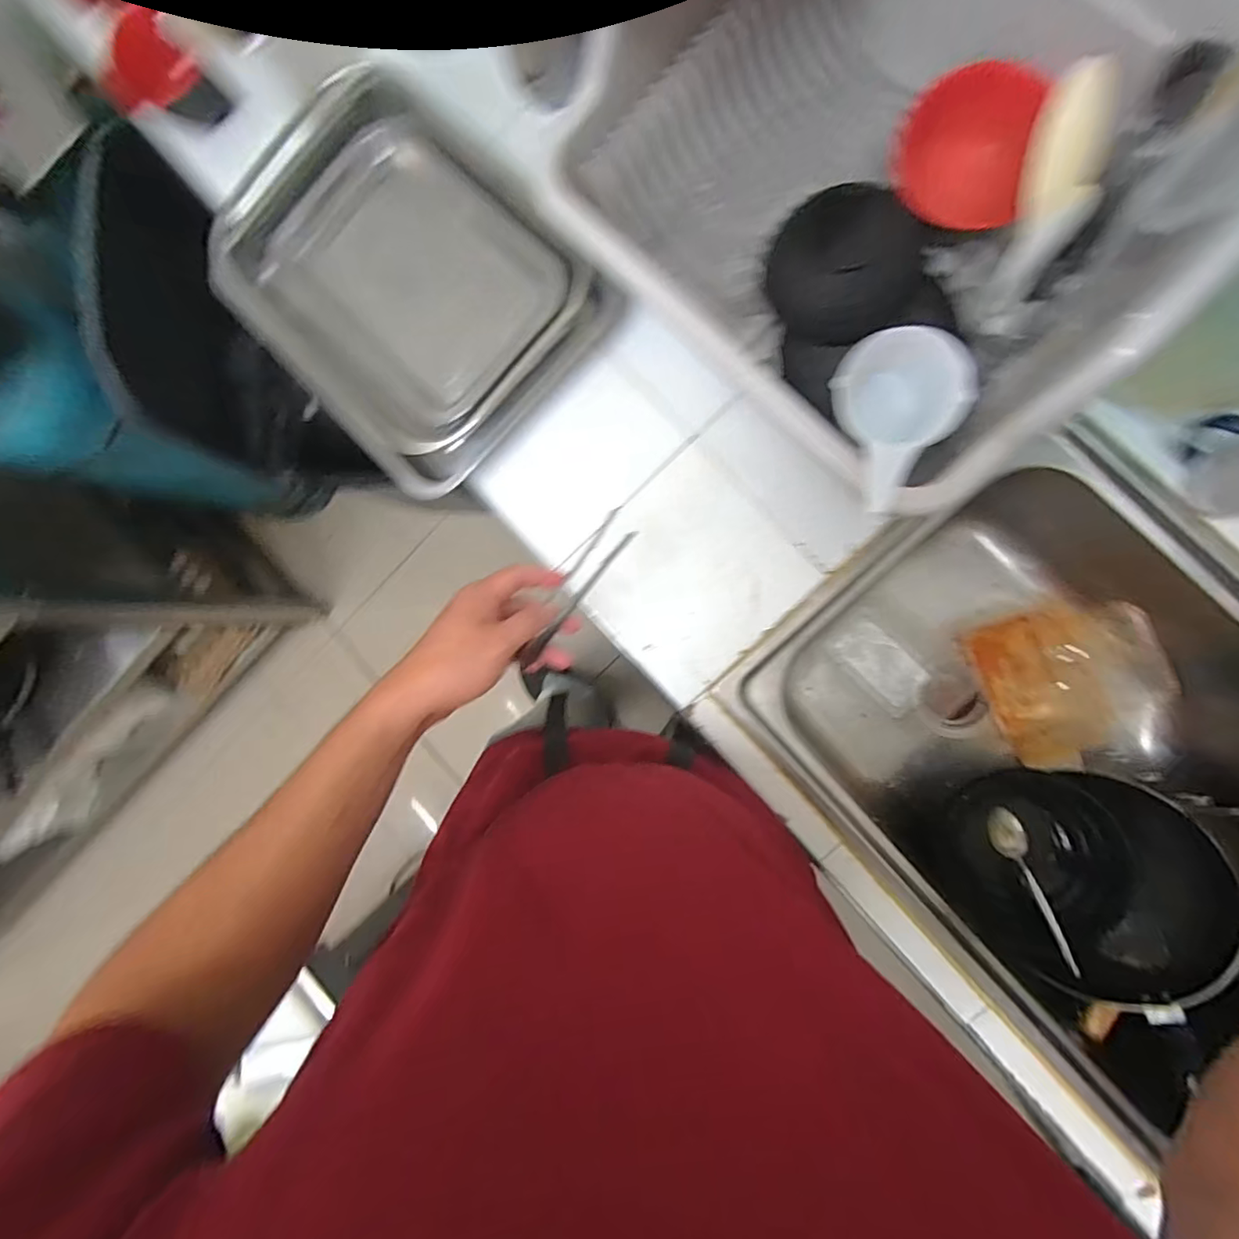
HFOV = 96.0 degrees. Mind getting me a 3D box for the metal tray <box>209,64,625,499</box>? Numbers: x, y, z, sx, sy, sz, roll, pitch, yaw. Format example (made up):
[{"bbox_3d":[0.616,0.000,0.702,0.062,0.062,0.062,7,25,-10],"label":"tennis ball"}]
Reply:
[{"bbox_3d":[-0.213,-0.332,0.559,0.347,0.067,0.279,45,98,6],"label":"metal tray"}]

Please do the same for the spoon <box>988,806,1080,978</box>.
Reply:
[{"bbox_3d":[0.453,0.292,0.612,0.032,0.020,0.166,-15,58,10],"label":"spoon"}]

